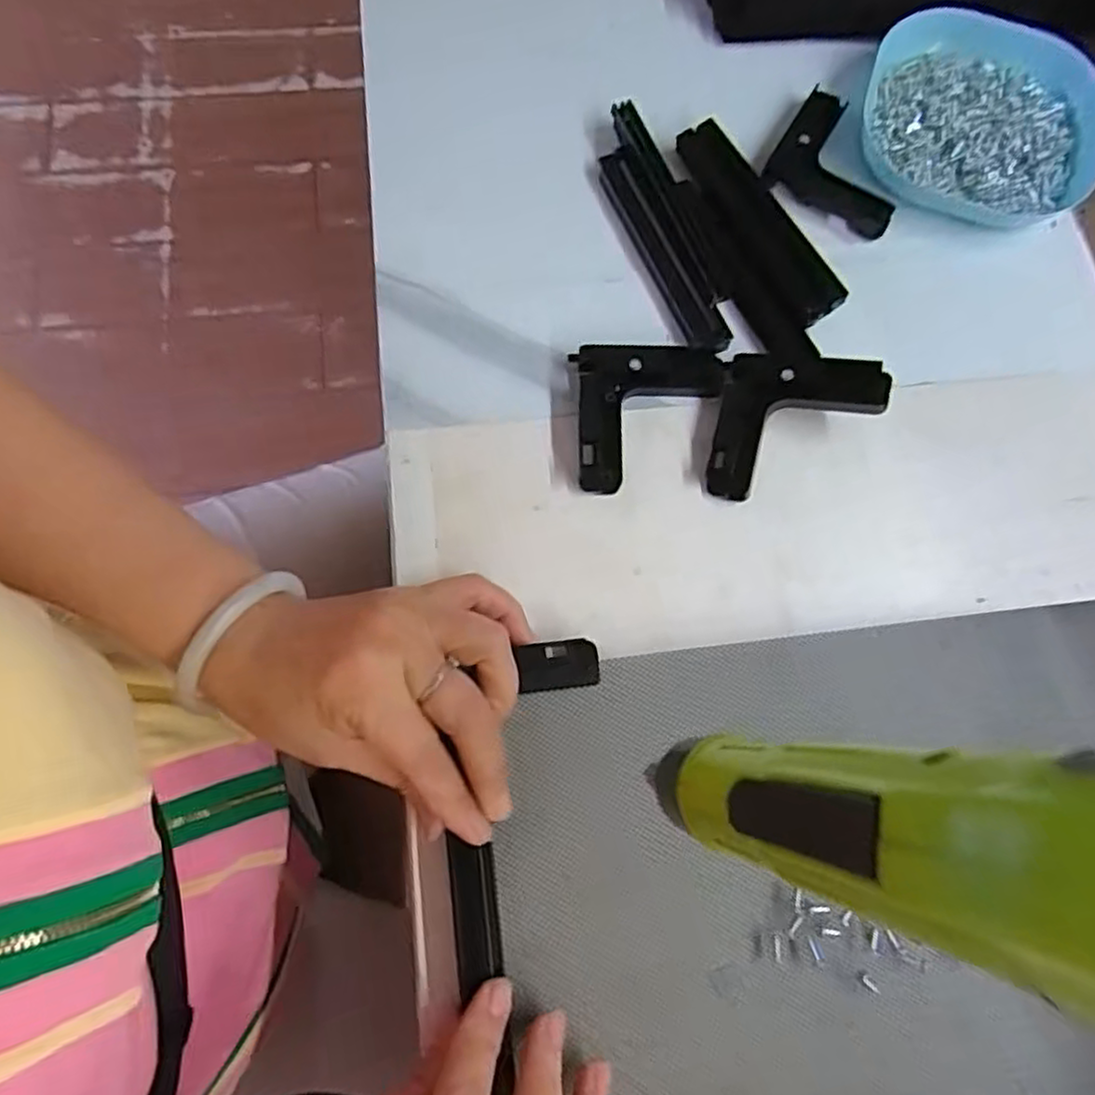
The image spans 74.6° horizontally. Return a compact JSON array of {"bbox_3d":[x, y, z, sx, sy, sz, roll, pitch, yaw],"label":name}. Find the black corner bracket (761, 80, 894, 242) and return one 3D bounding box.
[{"bbox_3d":[0.168,-0.218,0.405,0.074,0.010,0.074,29,76,5],"label":"black corner bracket"}]

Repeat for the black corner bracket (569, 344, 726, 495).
[{"bbox_3d":[0.052,-0.066,0.358,0.075,0.012,0.073,-3,75,-3],"label":"black corner bracket"}]

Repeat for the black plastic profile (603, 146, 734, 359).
[{"bbox_3d":[0.063,-0.160,0.387,0.025,0.007,0.130,-21,77,-8],"label":"black plastic profile"}]

